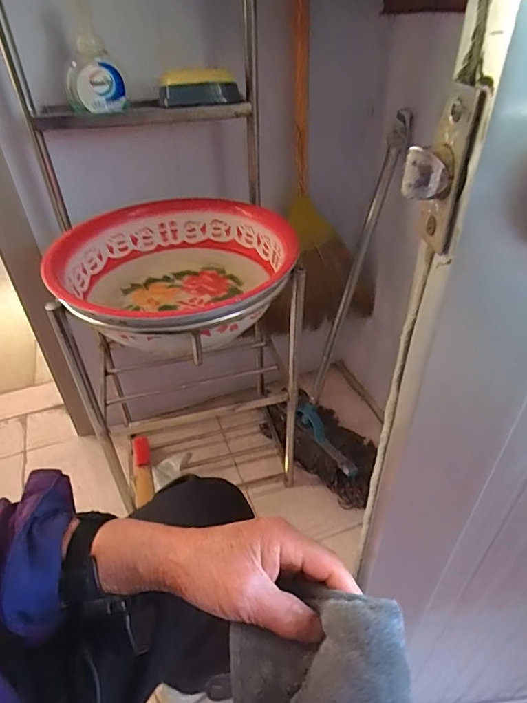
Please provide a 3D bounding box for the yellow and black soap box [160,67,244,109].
[{"bbox_3d":[-0.105,-0.441,0.739,0.139,0.050,0.059,-7,40,-6],"label":"yellow and black soap box"}]

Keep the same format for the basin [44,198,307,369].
[{"bbox_3d":[-0.138,-0.135,0.734,0.363,0.096,0.368,-1,39,1],"label":"basin"}]

